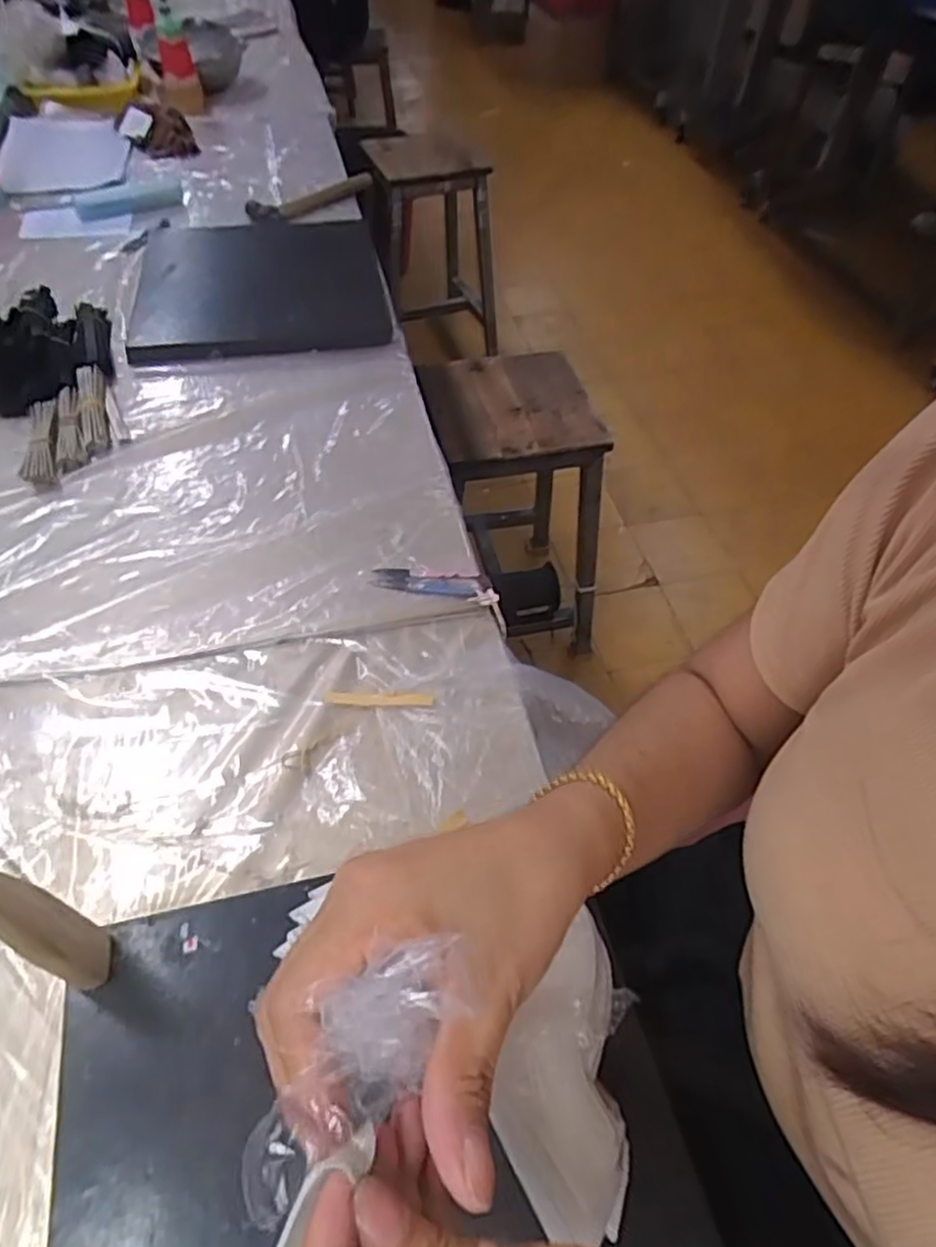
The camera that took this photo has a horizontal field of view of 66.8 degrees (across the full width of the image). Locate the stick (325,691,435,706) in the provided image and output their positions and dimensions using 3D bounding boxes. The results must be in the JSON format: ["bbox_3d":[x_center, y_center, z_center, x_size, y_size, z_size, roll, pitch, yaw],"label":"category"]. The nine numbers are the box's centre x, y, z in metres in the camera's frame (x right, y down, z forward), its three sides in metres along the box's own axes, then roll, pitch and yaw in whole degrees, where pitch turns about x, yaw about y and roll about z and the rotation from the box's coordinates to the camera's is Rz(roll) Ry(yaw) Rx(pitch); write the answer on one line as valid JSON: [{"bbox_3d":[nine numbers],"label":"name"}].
[{"bbox_3d":[-0.067,0.056,0.533,0.081,0.004,0.009,2,51,-2],"label":"stick"}]

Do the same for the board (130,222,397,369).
[{"bbox_3d":[-0.262,-0.440,0.903,0.294,0.026,0.328,-7,52,-9],"label":"board"}]

